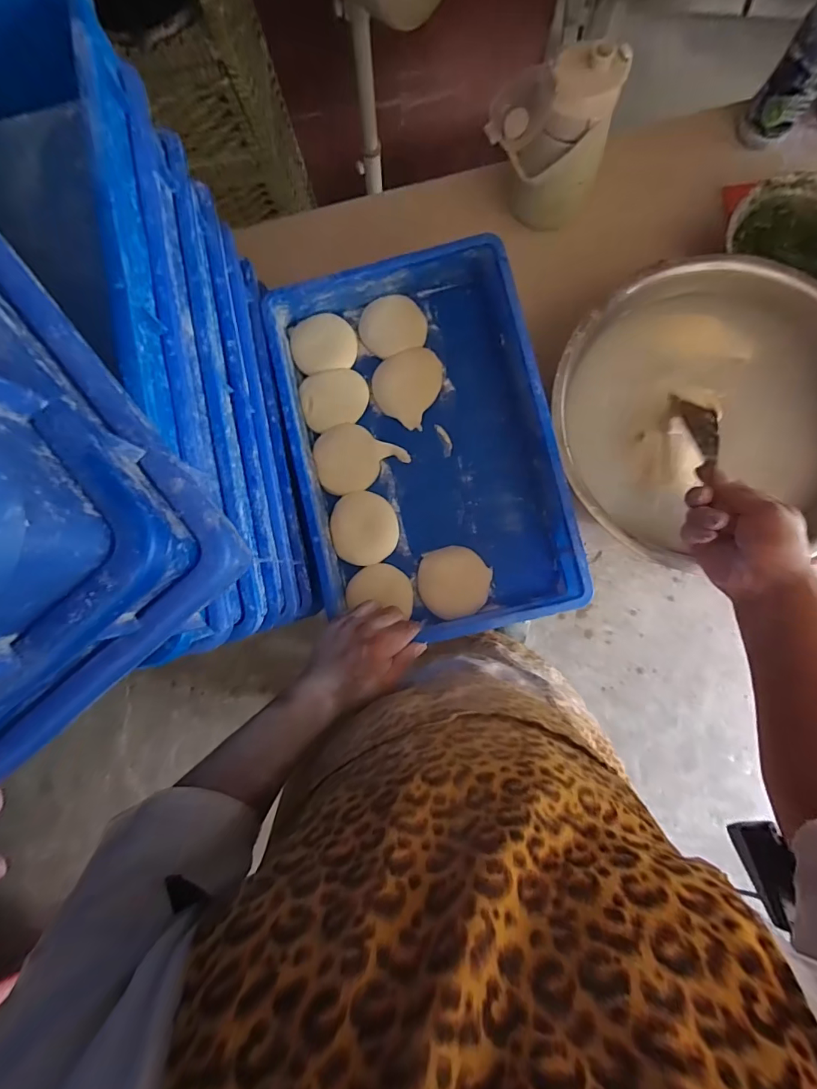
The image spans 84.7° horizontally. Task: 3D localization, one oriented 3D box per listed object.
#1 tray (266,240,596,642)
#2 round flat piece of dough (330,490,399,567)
[{"bbox_3d":[0.017,-0.130,0.565,0.301,0.070,0.453,-12,86,3],"label":"tray"},{"bbox_3d":[-0.057,-0.020,0.581,0.085,0.015,0.091,7,87,4],"label":"round flat piece of dough"}]

